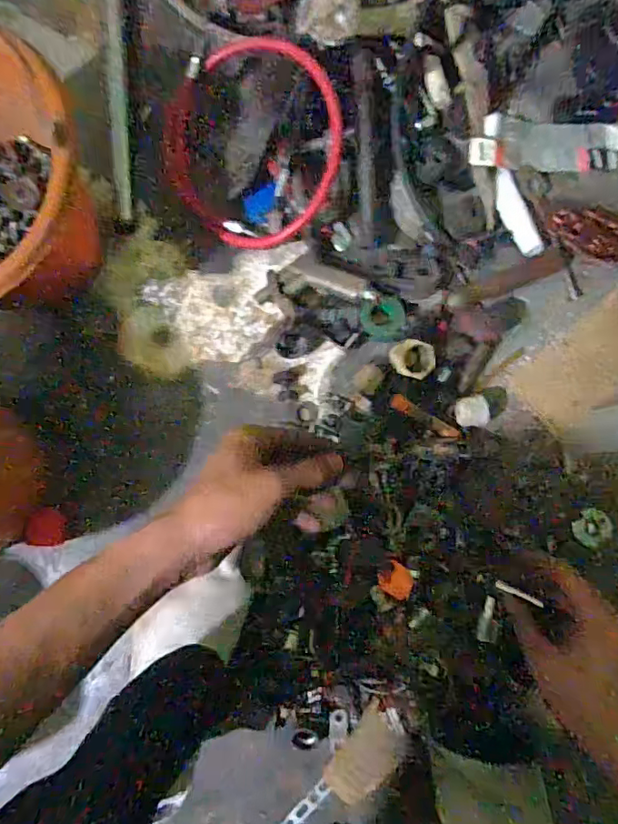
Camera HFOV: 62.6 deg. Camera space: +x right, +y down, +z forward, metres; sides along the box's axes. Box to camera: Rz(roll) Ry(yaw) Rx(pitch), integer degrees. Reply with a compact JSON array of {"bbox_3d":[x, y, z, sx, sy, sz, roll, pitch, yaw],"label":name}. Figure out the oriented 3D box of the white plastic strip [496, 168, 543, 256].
[{"bbox_3d":[0.207,-0.199,0.508,0.026,0.006,0.091,-20,82,1],"label":"white plastic strip"}]

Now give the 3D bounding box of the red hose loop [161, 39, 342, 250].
[{"bbox_3d":[-0.055,-0.262,0.500,0.174,0.012,0.189,2,99,12],"label":"red hose loop"}]

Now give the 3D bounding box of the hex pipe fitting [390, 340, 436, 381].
[{"bbox_3d":[0.098,-0.050,0.483,0.040,0.014,0.035,12,96,6],"label":"hex pipe fitting"}]

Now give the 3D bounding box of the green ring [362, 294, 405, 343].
[{"bbox_3d":[0.075,-0.092,0.507,0.044,0.014,0.044,0,83,4],"label":"green ring"}]

